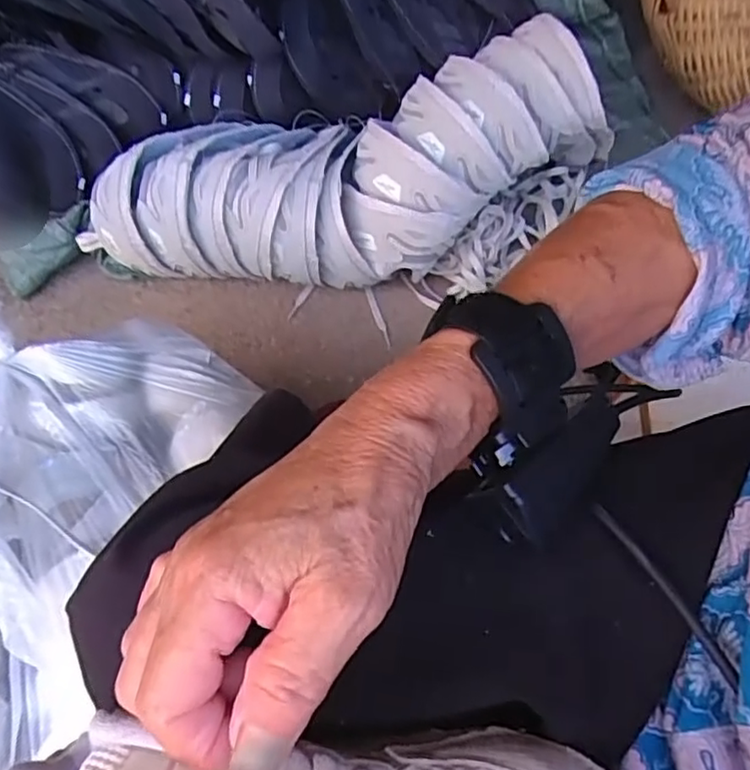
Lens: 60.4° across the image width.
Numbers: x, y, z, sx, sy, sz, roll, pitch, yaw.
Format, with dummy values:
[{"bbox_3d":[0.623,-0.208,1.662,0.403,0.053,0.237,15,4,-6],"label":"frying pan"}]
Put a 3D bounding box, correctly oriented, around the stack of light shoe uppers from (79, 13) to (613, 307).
[{"bbox_3d":[-0.024,-0.224,0.653,0.503,0.185,0.186,4,60,0],"label":"stack of light shoe uppers"}]

